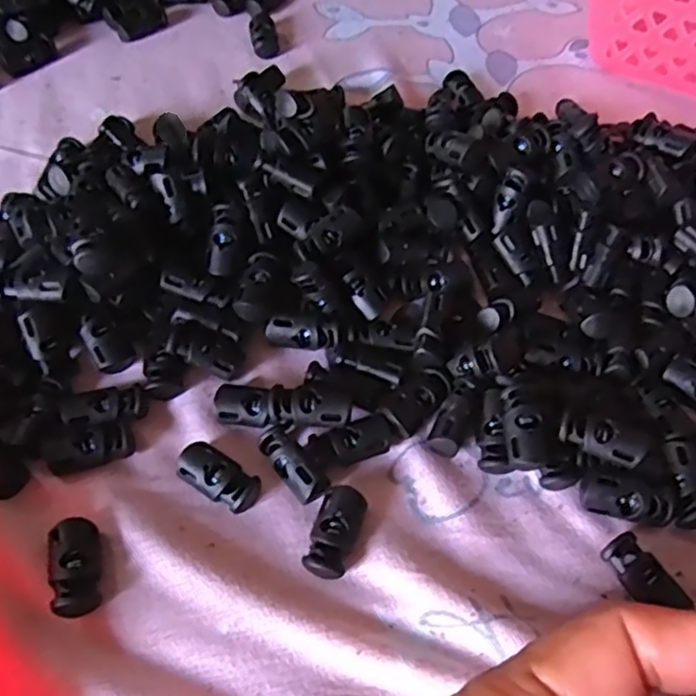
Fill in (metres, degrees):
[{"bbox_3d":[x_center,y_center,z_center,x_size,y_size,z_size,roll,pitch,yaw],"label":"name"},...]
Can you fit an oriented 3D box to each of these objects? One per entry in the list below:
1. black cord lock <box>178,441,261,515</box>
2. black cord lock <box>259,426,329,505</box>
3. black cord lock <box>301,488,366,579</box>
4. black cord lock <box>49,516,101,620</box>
[{"bbox_3d":[-0.043,0.042,0.224,0.029,0.008,0.014,32,62,18],"label":"black cord lock"},{"bbox_3d":[-0.018,0.038,0.225,0.012,0.011,0.028,-30,63,-19],"label":"black cord lock"},{"bbox_3d":[-0.004,0.058,0.213,0.014,0.008,0.028,16,59,9],"label":"black cord lock"},{"bbox_3d":[-0.081,0.064,0.202,0.013,0.009,0.030,-17,59,-12],"label":"black cord lock"}]

